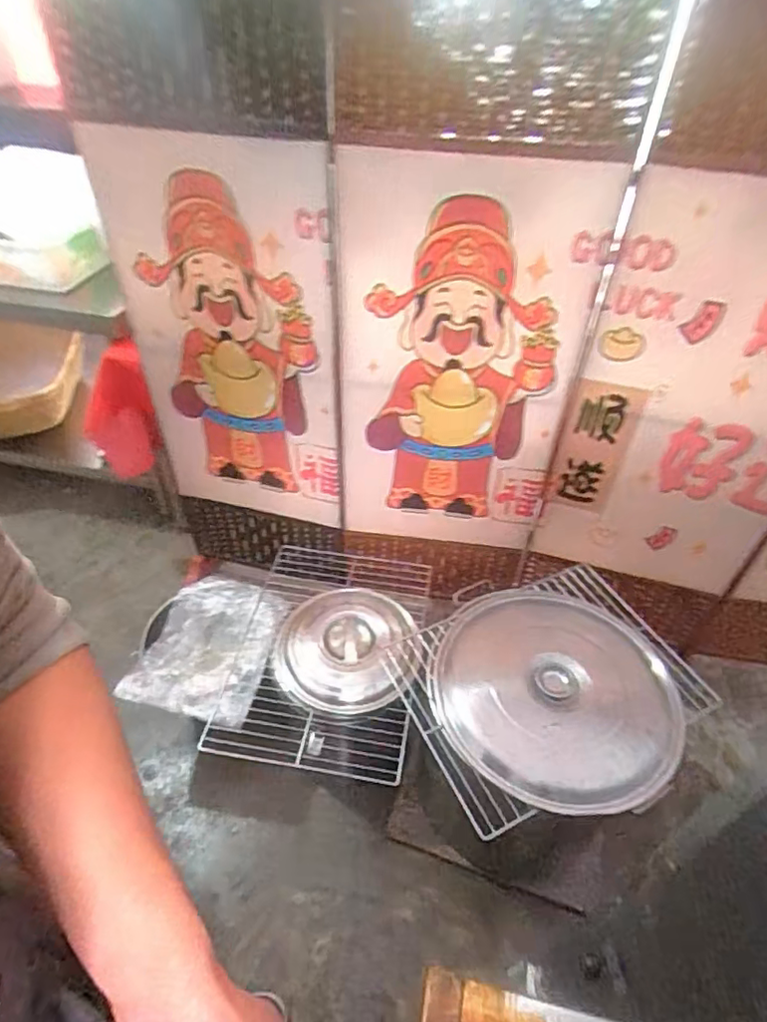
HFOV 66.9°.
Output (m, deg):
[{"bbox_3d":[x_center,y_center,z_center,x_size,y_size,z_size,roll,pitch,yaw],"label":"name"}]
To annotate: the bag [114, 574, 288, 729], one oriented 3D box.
[{"bbox_3d":[-0.408,0.316,1.386,0.312,0.072,0.395,10,45,8],"label":"bag"}]

